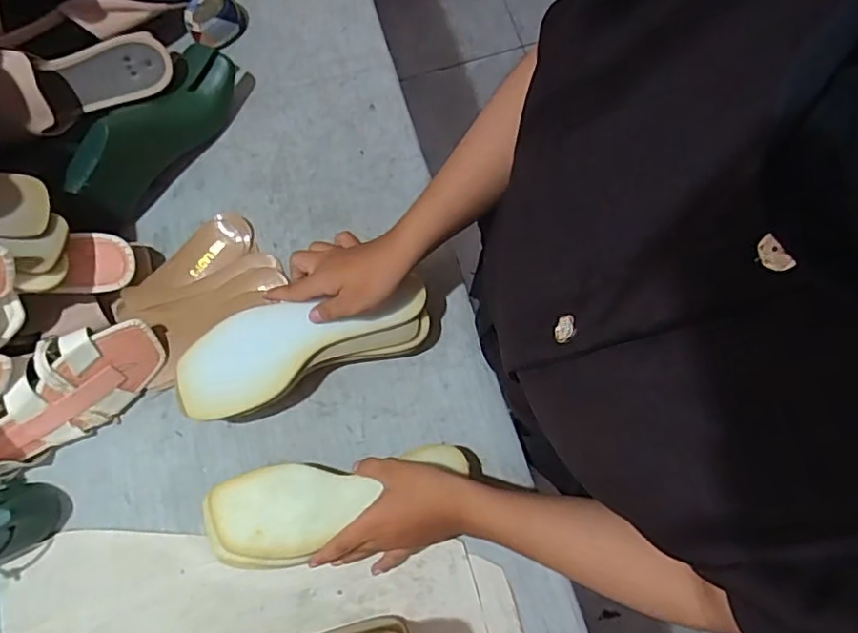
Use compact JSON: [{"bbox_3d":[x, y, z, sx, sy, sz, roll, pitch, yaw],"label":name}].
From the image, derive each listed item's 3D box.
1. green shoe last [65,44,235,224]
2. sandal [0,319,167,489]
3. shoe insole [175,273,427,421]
[{"bbox_3d":[-0.288,-0.193,0.612,0.066,0.091,0.217,33,81,8],"label":"green shoe last"},{"bbox_3d":[-0.387,0.097,0.565,0.277,0.101,0.060,-34,41,-12],"label":"sandal"},{"bbox_3d":[-0.117,0.020,0.550,0.234,0.024,0.078,-20,78,-6],"label":"shoe insole"}]

